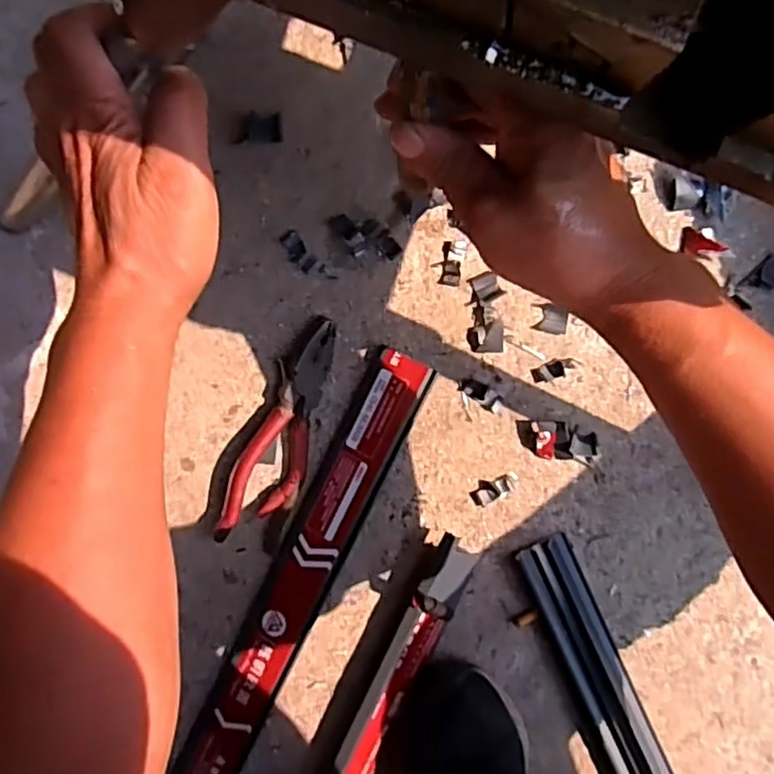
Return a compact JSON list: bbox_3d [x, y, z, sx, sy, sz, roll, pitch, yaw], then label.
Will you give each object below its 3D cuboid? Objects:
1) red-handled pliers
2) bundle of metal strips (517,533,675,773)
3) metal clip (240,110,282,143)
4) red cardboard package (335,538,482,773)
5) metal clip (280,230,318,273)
[{"bbox_3d":[-0.083,0.043,0.542,0.050,0.032,0.194,25,97,0],"label":"red-handled pliers"},{"bbox_3d":[0.192,0.280,0.574,0.057,0.019,0.314,-24,95,5],"label":"bundle of metal strips"},{"bbox_3d":[-0.099,-0.206,0.527,0.030,0.005,0.023,1,97,3],"label":"metal clip"},{"bbox_3d":[0.012,0.243,0.564,0.043,0.039,0.240,25,97,0],"label":"red cardboard package"},{"bbox_3d":[-0.073,-0.110,0.539,0.017,0.007,0.035,-36,94,6],"label":"metal clip"}]

